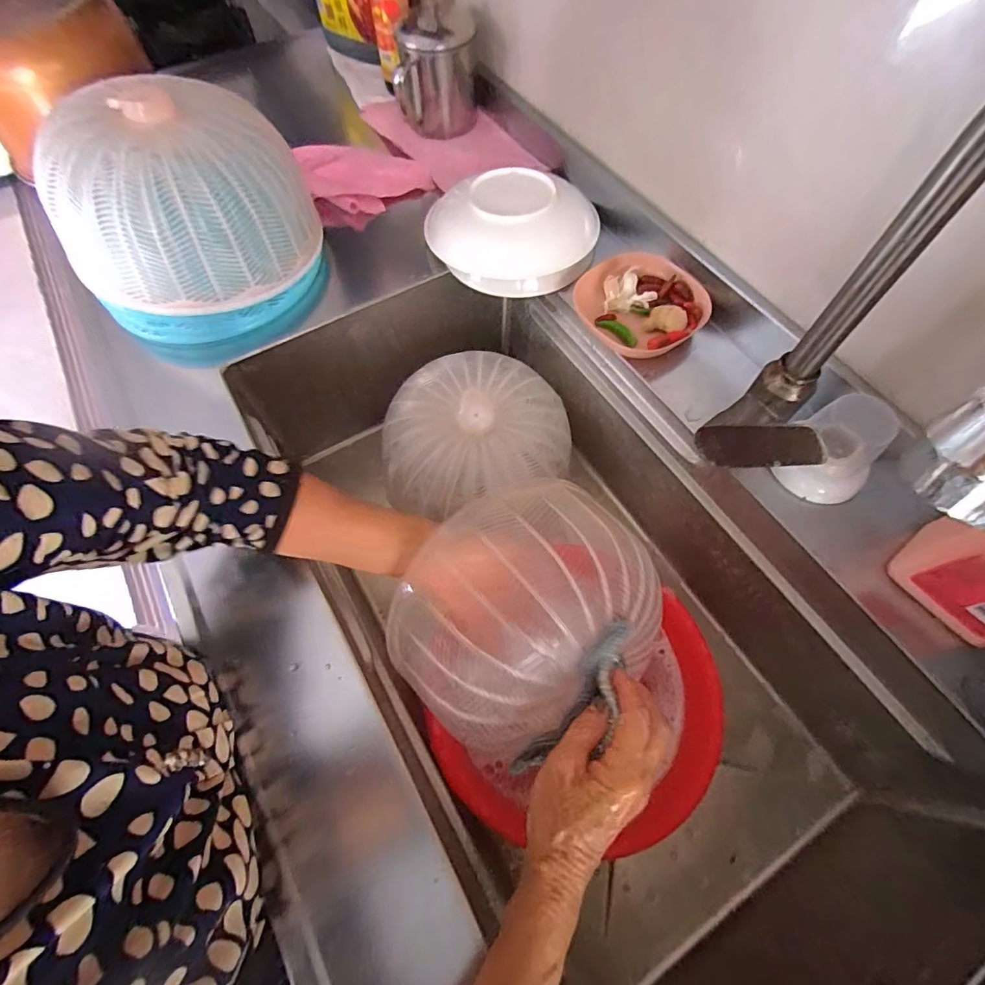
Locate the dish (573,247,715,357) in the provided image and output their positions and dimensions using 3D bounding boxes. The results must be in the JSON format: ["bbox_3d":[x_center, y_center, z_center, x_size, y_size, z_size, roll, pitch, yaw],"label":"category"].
[{"bbox_3d":[0.156,-0.198,0.506,0.119,0.035,0.129,-35,68,-17],"label":"dish"}]

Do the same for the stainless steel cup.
[{"bbox_3d":[-0.074,-0.554,0.634,0.100,0.113,0.100,0,62,0],"label":"stainless steel cup"}]

